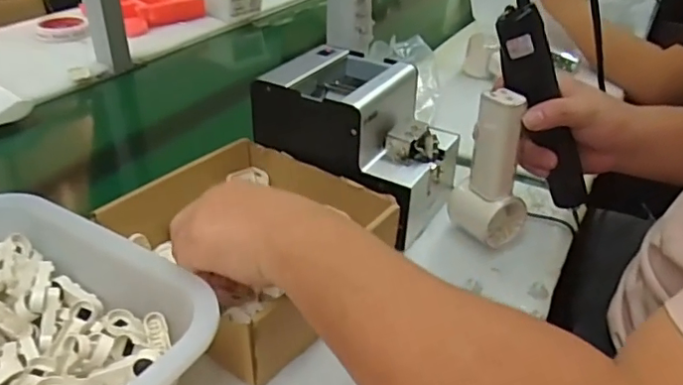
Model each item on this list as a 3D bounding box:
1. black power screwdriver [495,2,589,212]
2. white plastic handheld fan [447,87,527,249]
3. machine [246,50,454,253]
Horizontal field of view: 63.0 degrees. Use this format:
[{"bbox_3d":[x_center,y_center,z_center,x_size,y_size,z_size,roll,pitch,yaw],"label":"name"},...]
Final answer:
[{"bbox_3d":[0.187,-0.070,0.514,0.041,0.199,0.026,-13,25,33],"label":"black power screwdriver"},{"bbox_3d":[0.147,-0.018,0.528,0.052,0.151,0.059,-16,37,-25],"label":"white plastic handheld fan"},{"bbox_3d":[0.018,-0.055,0.587,0.189,0.137,0.142,23,39,29],"label":"machine"}]

